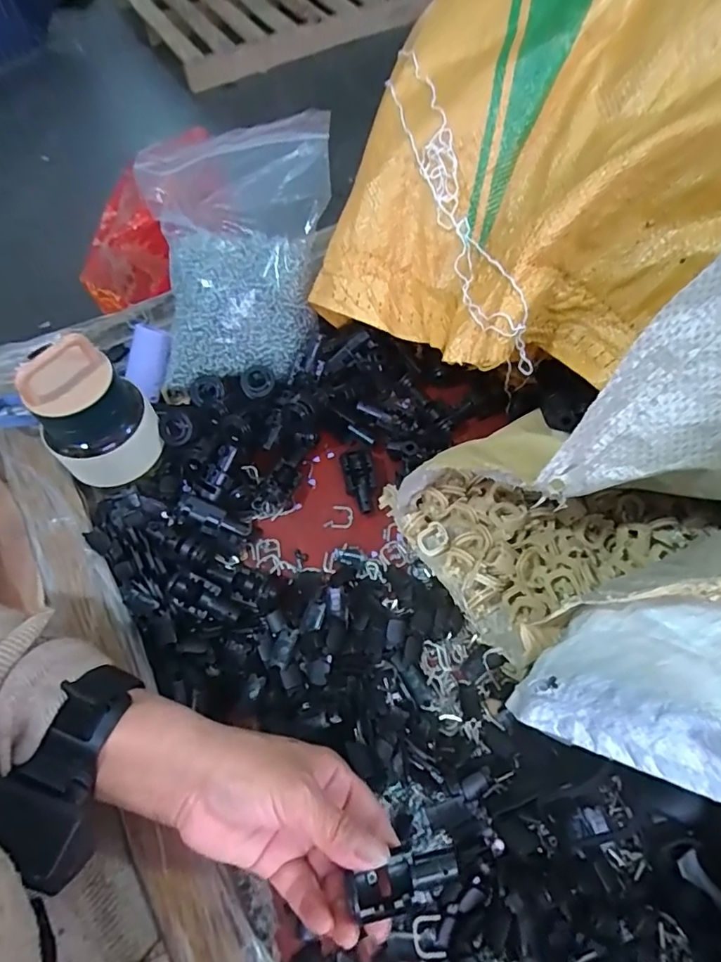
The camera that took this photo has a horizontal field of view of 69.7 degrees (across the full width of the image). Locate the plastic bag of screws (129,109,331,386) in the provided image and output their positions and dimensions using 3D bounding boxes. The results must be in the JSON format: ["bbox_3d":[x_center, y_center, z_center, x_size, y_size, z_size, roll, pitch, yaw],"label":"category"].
[{"bbox_3d":[-0.096,-0.192,0.425,0.118,0.134,0.189,7,62,7],"label":"plastic bag of screws"}]

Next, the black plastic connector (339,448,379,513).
[{"bbox_3d":[0.001,0.001,0.419,0.025,0.027,0.052,-15,61,-5],"label":"black plastic connector"}]

